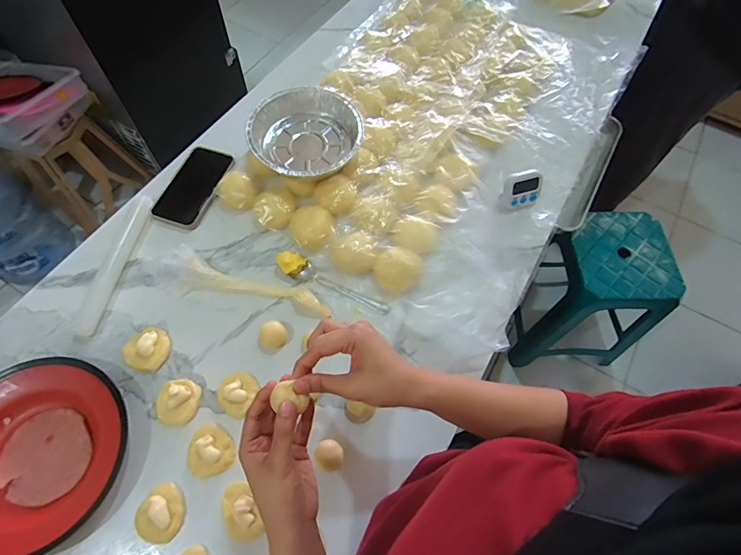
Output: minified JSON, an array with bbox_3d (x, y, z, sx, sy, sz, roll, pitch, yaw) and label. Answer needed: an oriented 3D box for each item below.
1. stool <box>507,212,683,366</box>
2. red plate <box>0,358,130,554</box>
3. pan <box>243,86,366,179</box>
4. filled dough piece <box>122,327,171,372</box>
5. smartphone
[{"bbox_3d":[0.625,0.055,1.248,0.319,0.432,0.291,-4,63,-4],"label":"stool"},{"bbox_3d":[-0.388,0.199,0.473,0.194,0.035,0.200,1,63,-2],"label":"red plate"},{"bbox_3d":[-0.098,-0.217,0.658,0.170,0.051,0.173,1,63,-2],"label":"pan"},{"bbox_3d":[-0.288,0.094,0.543,0.052,0.011,0.055,1,63,-2],"label":"filled dough piece"},{"bbox_3d":[-0.279,-0.145,0.662,0.078,0.013,0.148,17,63,6],"label":"smartphone"}]

